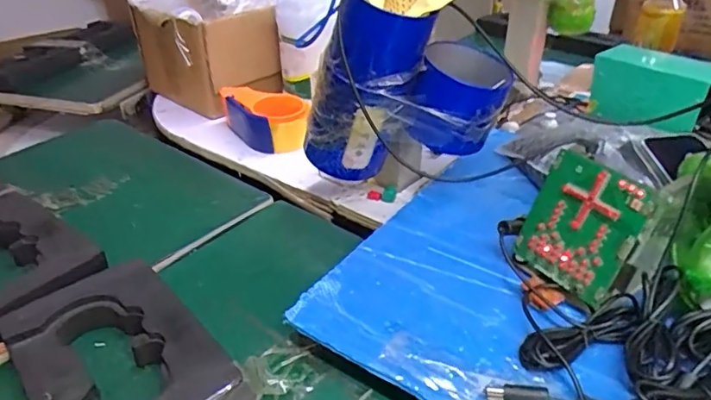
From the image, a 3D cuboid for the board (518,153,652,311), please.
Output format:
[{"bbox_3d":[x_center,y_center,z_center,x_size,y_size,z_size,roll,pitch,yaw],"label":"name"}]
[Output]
[{"bbox_3d":[0.183,0.023,0.424,0.011,0.102,0.083,-2,29,-39],"label":"board"}]

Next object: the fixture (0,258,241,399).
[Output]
[{"bbox_3d":[-0.196,0.135,0.431,0.138,0.042,0.210,-28,41,-31],"label":"fixture"}]

